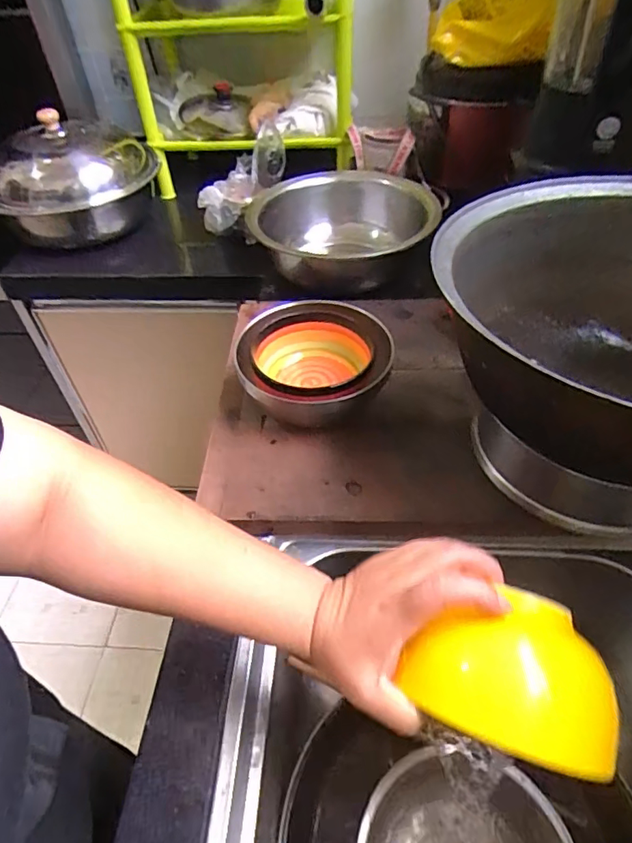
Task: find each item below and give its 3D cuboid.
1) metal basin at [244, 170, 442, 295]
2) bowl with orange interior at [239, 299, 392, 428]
[{"bbox_3d":[0.031,-0.320,0.860,0.286,0.096,0.277,-2,46,2],"label":"metal basin"},{"bbox_3d":[0.000,-0.058,0.598,0.162,0.079,0.169,-2,46,2],"label":"bowl with orange interior"}]

